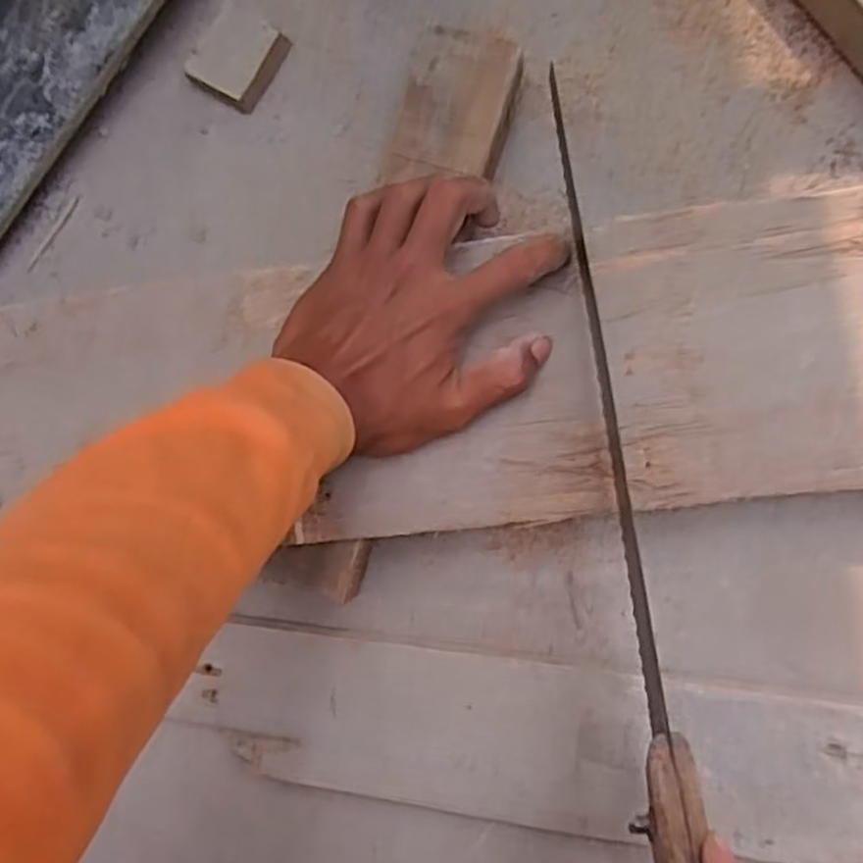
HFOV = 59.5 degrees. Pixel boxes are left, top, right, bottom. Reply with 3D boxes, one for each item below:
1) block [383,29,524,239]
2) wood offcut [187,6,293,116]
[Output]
[{"bbox_3d":[0.015,-0.173,0.421,0.056,0.045,0.083,16,87,9],"label":"block"},{"bbox_3d":[-0.115,-0.220,0.447,0.041,0.022,0.047,32,88,9],"label":"wood offcut"}]

